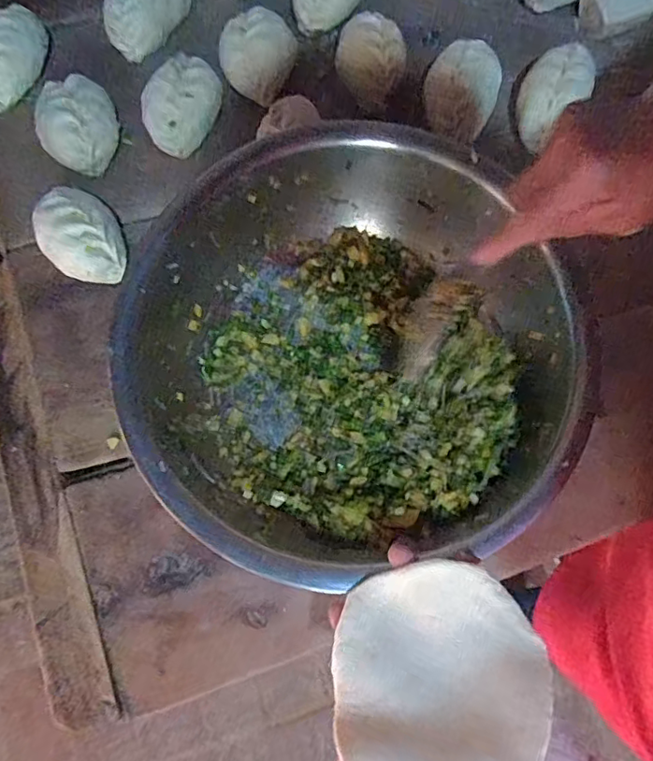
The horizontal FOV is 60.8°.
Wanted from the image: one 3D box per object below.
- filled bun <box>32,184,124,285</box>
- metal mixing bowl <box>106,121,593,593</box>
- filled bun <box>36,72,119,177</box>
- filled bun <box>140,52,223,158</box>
[{"bbox_3d":[-0.216,-0.128,0.489,0.065,0.054,0.093,-35,77,-9],"label":"filled bun"},{"bbox_3d":[0.005,-0.022,0.442,0.307,0.104,0.313,0,74,-2],"label":"metal mixing bowl"},{"bbox_3d":[-0.232,-0.241,0.521,0.075,0.048,0.090,-36,77,-9],"label":"filled bun"},{"bbox_3d":[-0.134,-0.264,0.527,0.062,0.043,0.096,20,76,6],"label":"filled bun"}]

